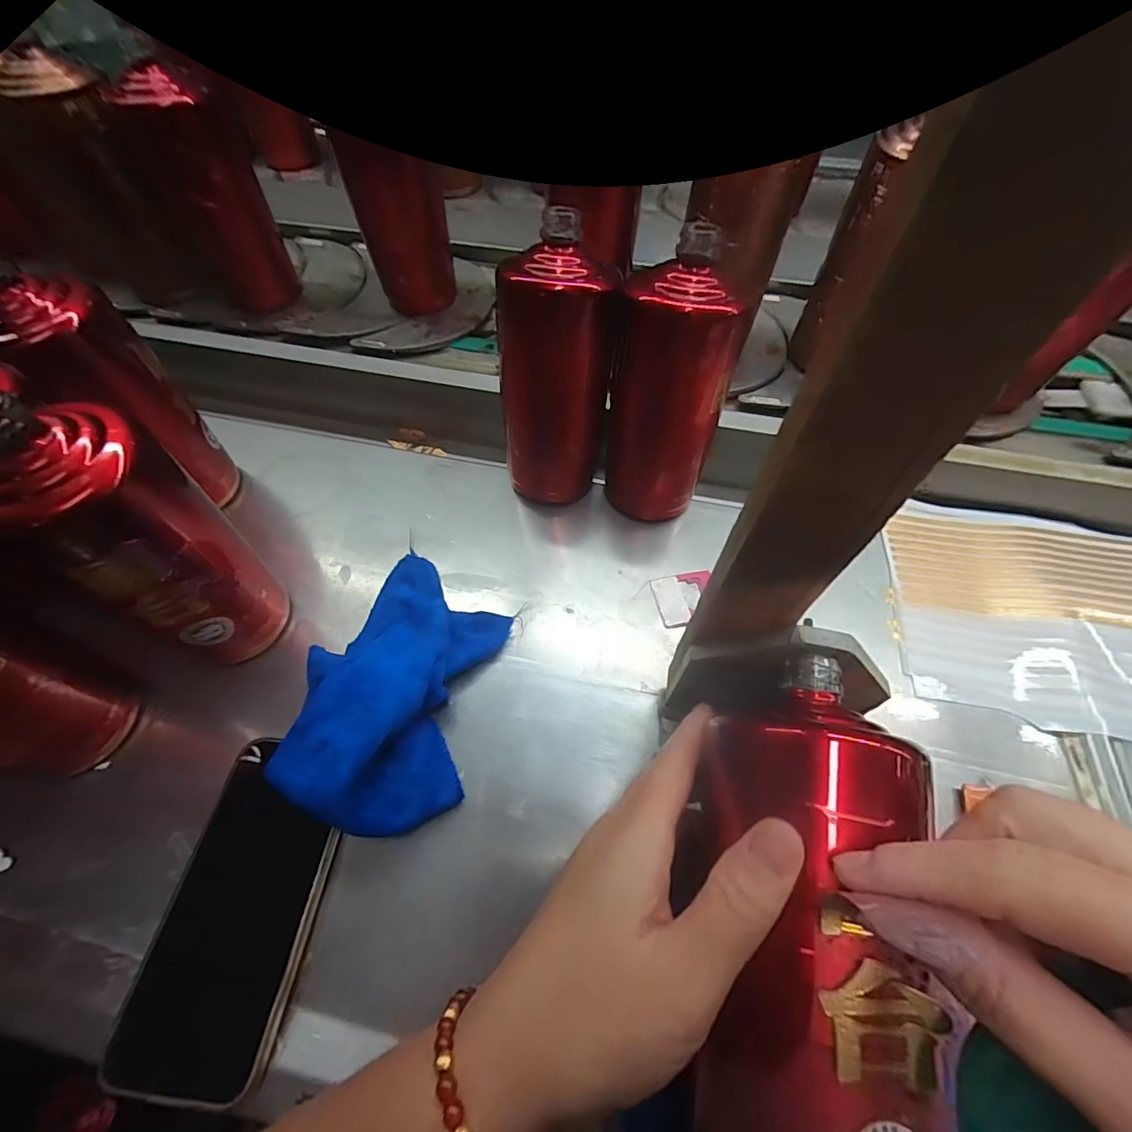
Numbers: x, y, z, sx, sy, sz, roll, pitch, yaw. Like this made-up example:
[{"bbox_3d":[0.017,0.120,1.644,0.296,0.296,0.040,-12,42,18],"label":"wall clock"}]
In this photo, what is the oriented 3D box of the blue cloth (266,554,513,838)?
[{"bbox_3d":[-0.108,0.068,0.325,0.112,0.064,0.184,10,64,6],"label":"blue cloth"}]

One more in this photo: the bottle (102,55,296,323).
[{"bbox_3d":[-0.306,-0.323,0.445,0.077,0.174,0.062,-32,67,-14],"label":"bottle"}]

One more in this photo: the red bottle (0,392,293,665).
[{"bbox_3d":[-0.233,-0.010,0.280,0.061,0.176,0.078,33,68,16],"label":"red bottle"}]

